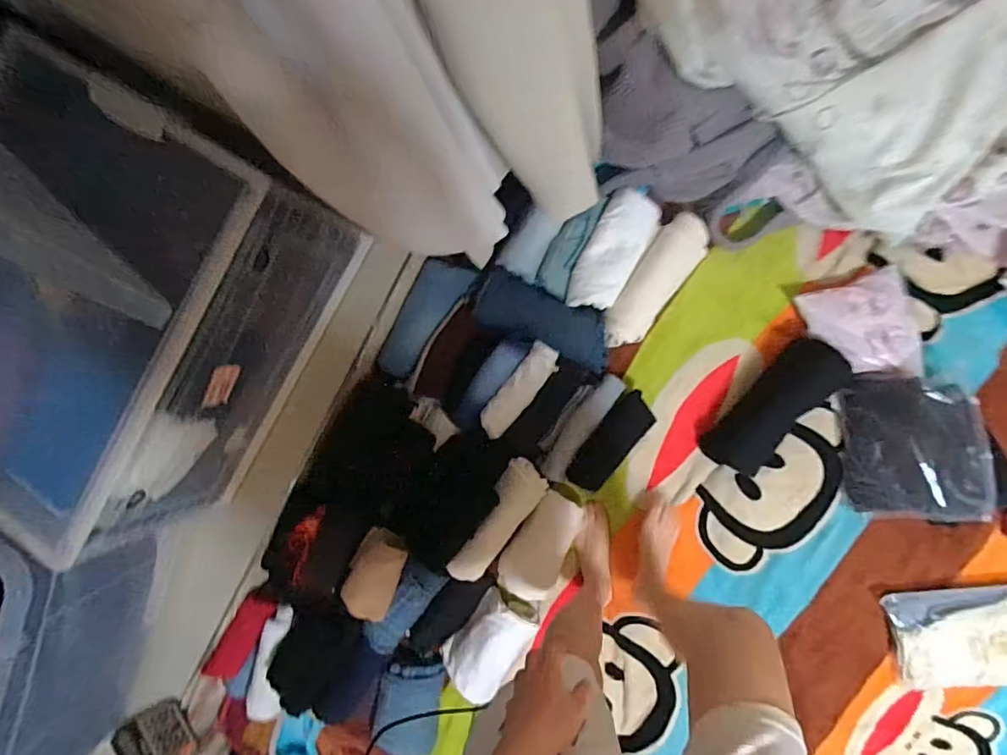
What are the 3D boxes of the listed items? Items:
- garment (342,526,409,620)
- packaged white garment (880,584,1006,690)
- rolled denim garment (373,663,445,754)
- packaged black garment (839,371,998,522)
[{"bbox_3d":[-0.272,0.414,1.078,0.106,0.040,0.173,22,95,9],"label":"garment"},{"bbox_3d":[0.954,0.525,1.025,0.325,0.060,0.215,-5,95,7],"label":"packaged white garment"},{"bbox_3d":[-0.225,0.778,1.199,0.146,0.076,0.267,8,110,6],"label":"rolled denim garment"},{"bbox_3d":[0.782,0.134,0.974,0.054,0.225,0.281,-14,101,-36],"label":"packaged black garment"}]

